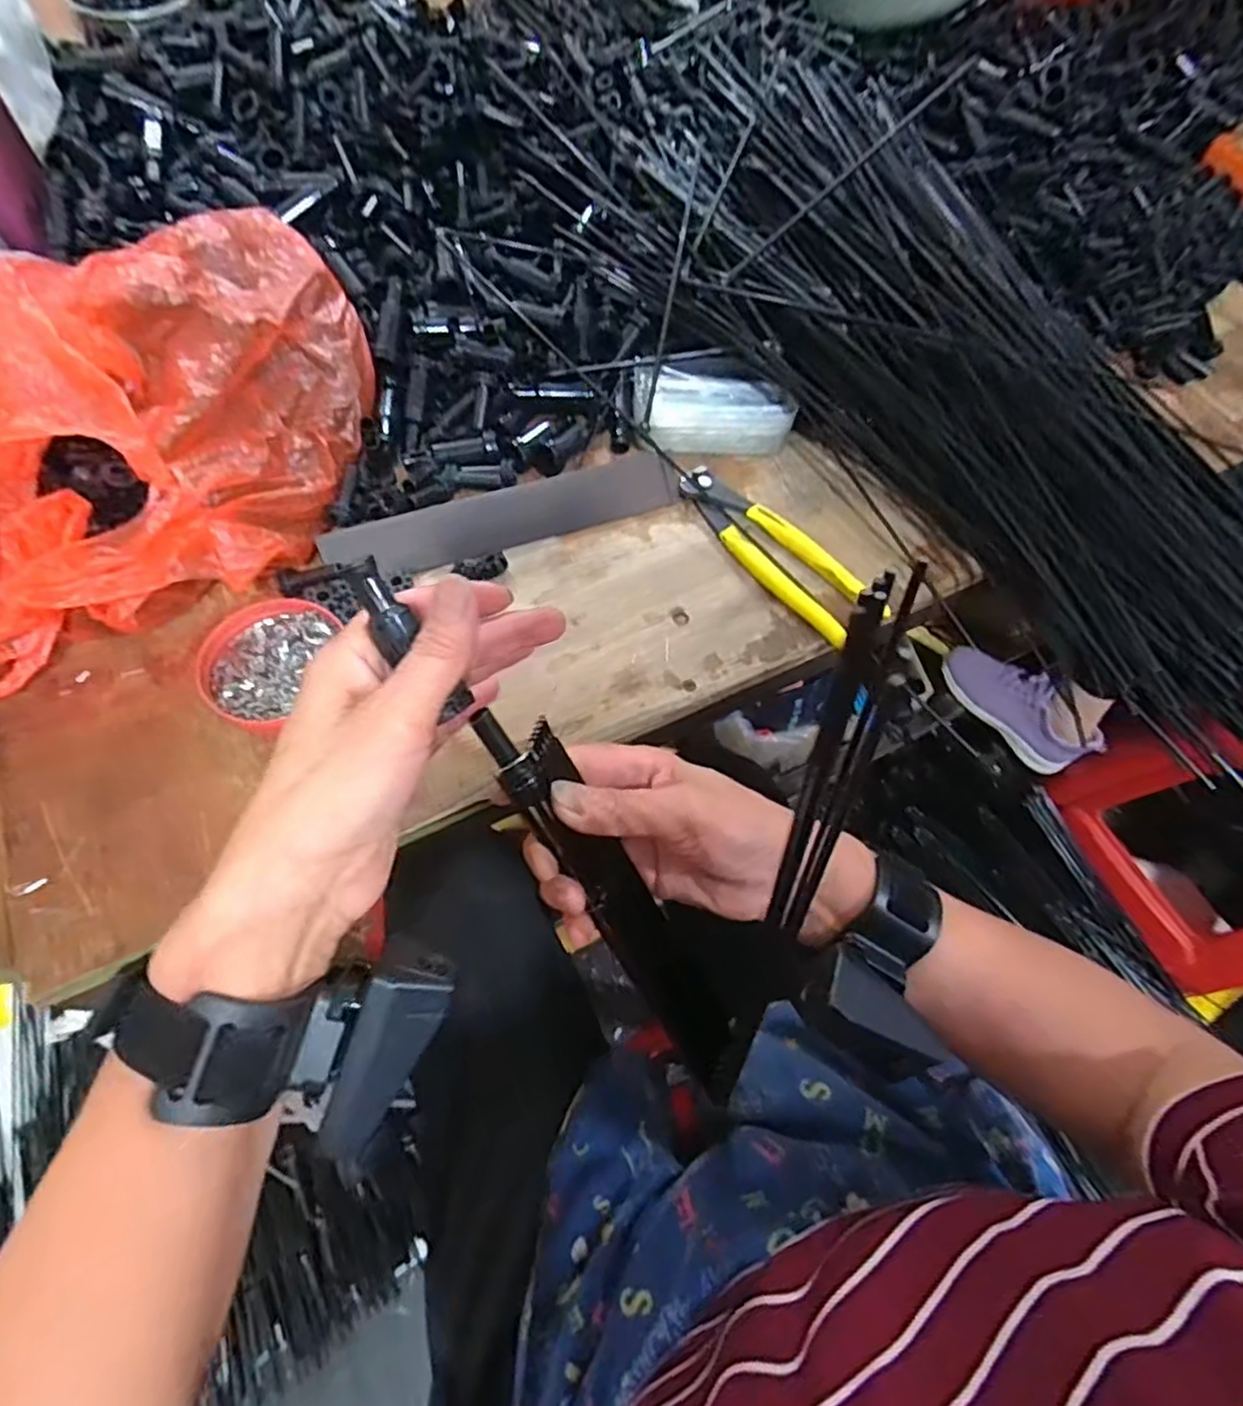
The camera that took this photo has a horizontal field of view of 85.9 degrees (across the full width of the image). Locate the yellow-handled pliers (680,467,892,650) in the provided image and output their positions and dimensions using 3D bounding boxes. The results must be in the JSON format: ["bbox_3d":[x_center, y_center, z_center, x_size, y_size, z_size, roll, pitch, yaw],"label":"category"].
[{"bbox_3d":[0.103,-0.104,0.457,0.047,0.014,0.161,-39,71,-21],"label":"yellow-handled pliers"}]

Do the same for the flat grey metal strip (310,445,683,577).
[{"bbox_3d":[-0.071,-0.124,0.444,0.235,0.008,0.039,-22,106,-17],"label":"flat grey metal strip"}]

